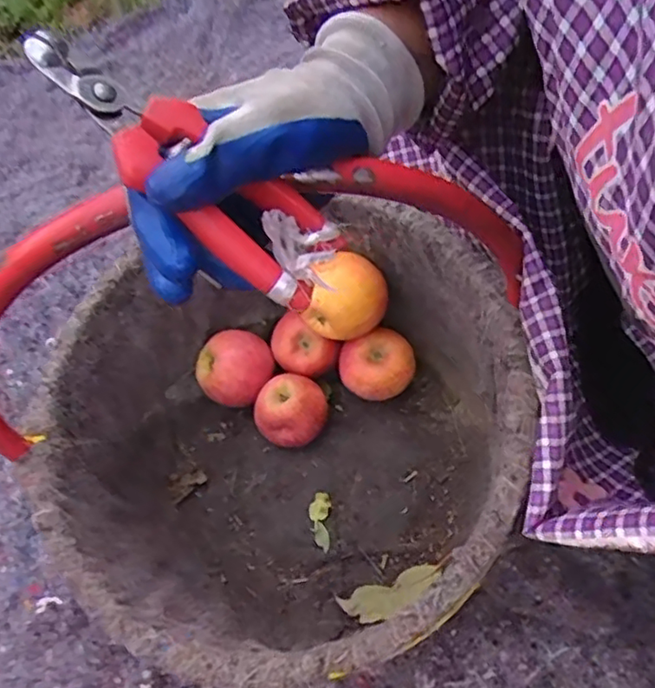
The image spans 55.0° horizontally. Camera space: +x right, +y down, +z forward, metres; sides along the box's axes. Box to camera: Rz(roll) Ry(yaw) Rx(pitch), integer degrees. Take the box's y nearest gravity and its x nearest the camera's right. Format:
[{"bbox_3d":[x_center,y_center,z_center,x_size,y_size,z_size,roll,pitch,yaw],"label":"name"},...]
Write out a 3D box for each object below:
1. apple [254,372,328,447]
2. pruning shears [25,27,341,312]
[{"bbox_3d":[-0.036,0.069,0.611,0.060,0.065,0.058,-4,51,6],"label":"apple"},{"bbox_3d":[-0.059,-0.081,0.279,0.152,0.026,0.060,40,60,-14],"label":"pruning shears"}]

